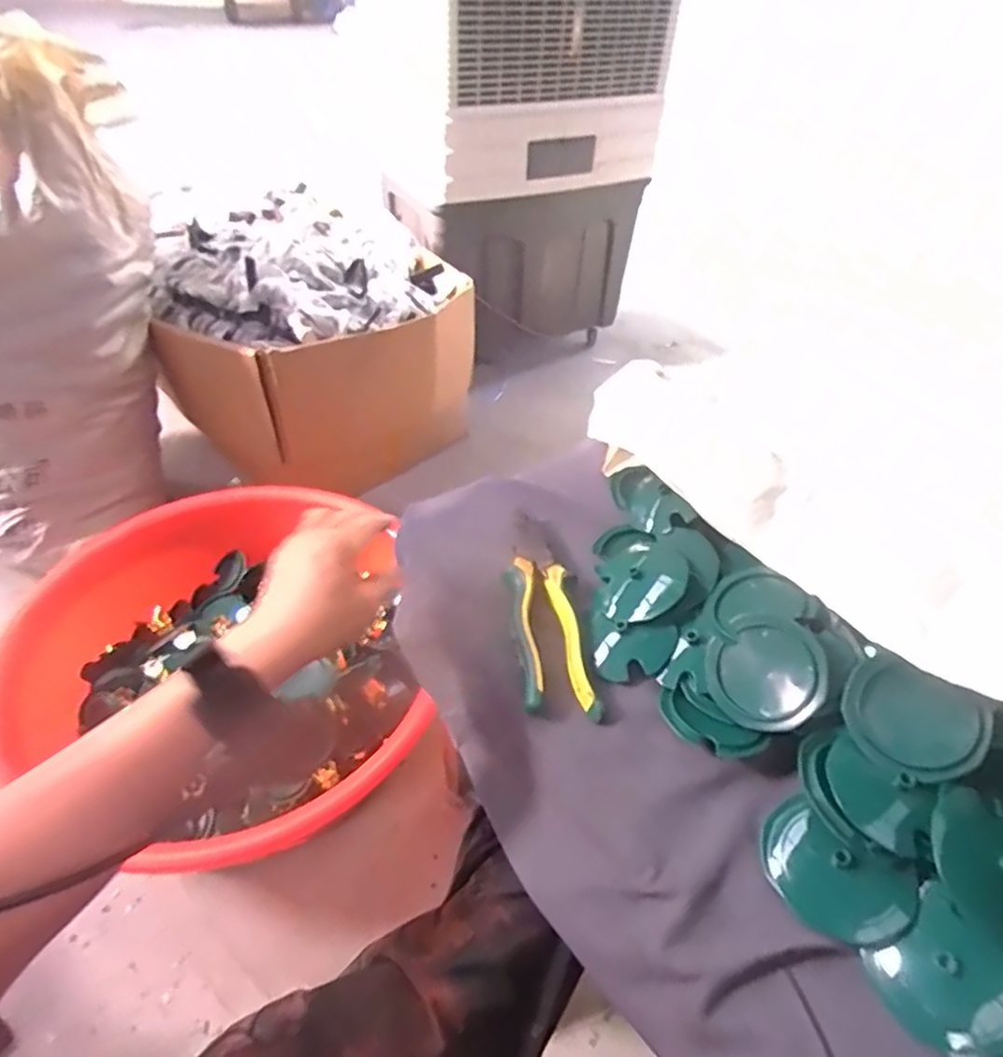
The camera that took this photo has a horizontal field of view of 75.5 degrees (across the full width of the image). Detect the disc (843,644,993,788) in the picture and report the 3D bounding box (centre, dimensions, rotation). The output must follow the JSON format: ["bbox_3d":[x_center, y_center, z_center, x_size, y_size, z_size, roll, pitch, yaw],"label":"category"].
[{"bbox_3d":[0.251,0.118,0.398,0.076,0.010,0.062,35,86,30],"label":"disc"}]

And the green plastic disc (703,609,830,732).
[{"bbox_3d":[0.179,0.097,0.441,0.074,0.006,0.074,-10,69,26],"label":"green plastic disc"}]

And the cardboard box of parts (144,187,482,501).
[{"bbox_3d":[-0.410,-0.392,1.343,0.541,0.381,0.569,-23,51,-24],"label":"cardboard box of parts"}]

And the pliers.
[{"bbox_3d":[0.033,0.063,0.524,0.055,0.027,0.193,1,48,-10],"label":"pliers"}]

